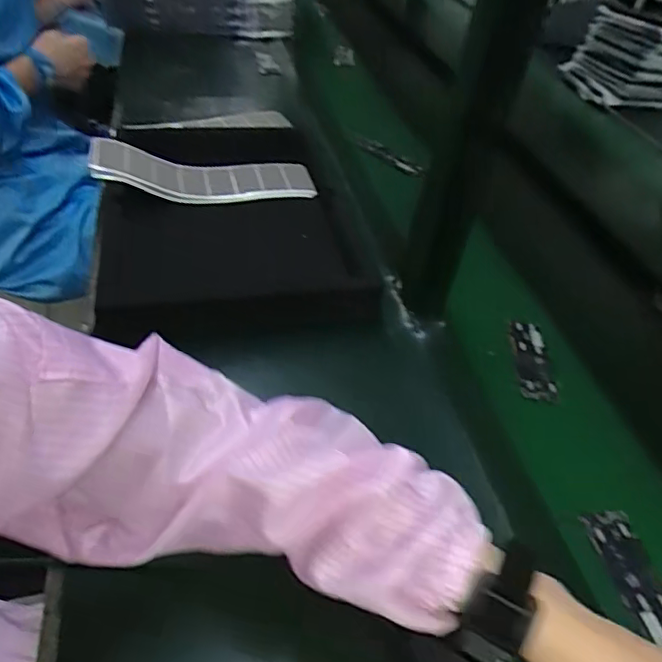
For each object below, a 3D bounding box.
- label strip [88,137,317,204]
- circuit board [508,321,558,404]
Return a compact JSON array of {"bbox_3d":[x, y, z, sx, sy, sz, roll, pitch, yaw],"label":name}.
[{"bbox_3d":[-0.169,-0.211,0.784,0.297,0.058,0.116,2,42,-9],"label":"label strip"},{"bbox_3d":[0.221,0.031,0.631,0.039,0.011,0.112,8,41,-2],"label":"circuit board"}]

